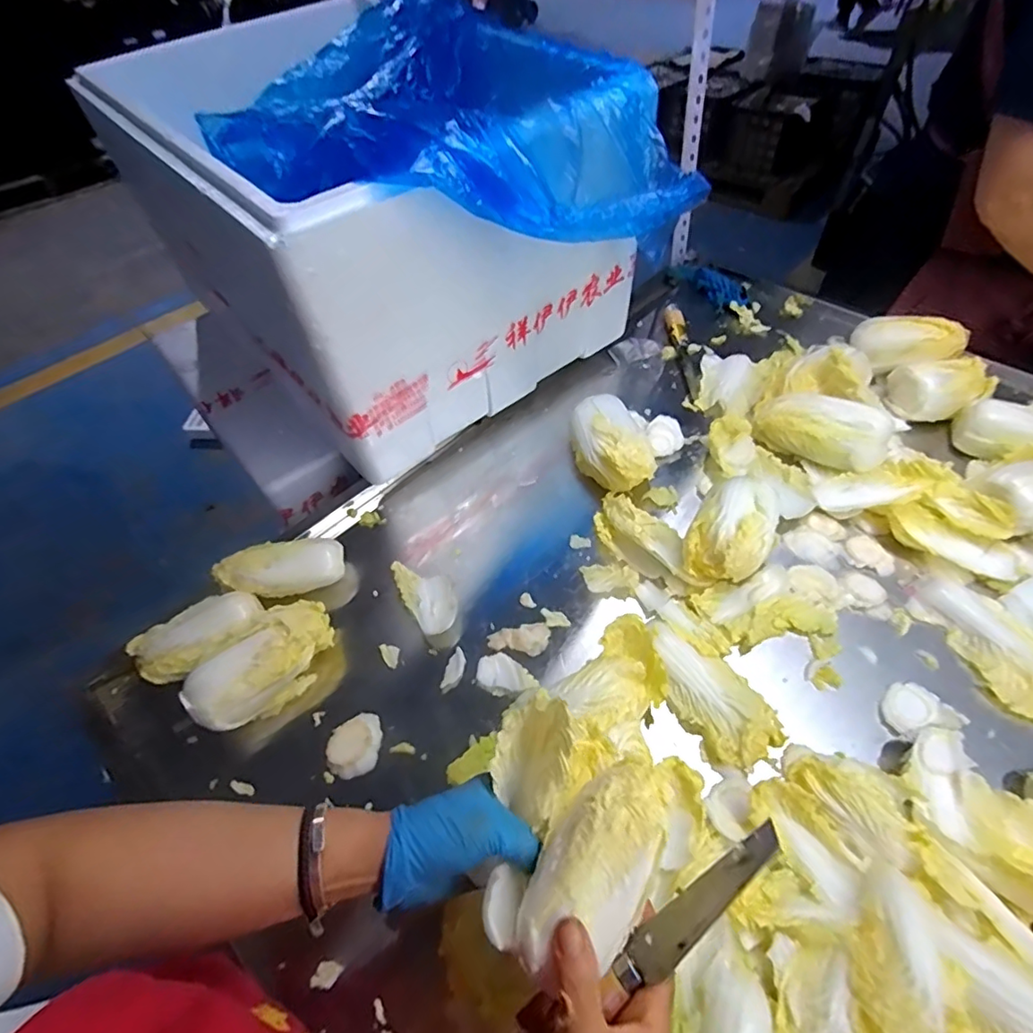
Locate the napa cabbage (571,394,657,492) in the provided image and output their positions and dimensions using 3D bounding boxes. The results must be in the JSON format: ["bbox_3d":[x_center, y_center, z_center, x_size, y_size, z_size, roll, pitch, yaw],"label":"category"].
[{"bbox_3d":[0.114,-0.088,0.669,0.085,0.057,0.131,-14,52,-8],"label":"napa cabbage"}]

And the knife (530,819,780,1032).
[{"bbox_3d":[0.077,0.251,0.319,0.196,0.015,0.022,-41,57,-5],"label":"knife"}]

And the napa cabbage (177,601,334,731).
[{"bbox_3d":[-0.230,0.138,0.515,0.062,0.057,0.133,34,61,27],"label":"napa cabbage"}]

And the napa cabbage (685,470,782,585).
[{"bbox_3d":[0.226,0.015,0.575,0.075,0.063,0.116,24,56,21],"label":"napa cabbage"}]

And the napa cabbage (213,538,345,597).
[{"bbox_3d":[-0.243,0.054,0.574,0.121,0.038,0.042,-12,52,-6],"label":"napa cabbage"}]

